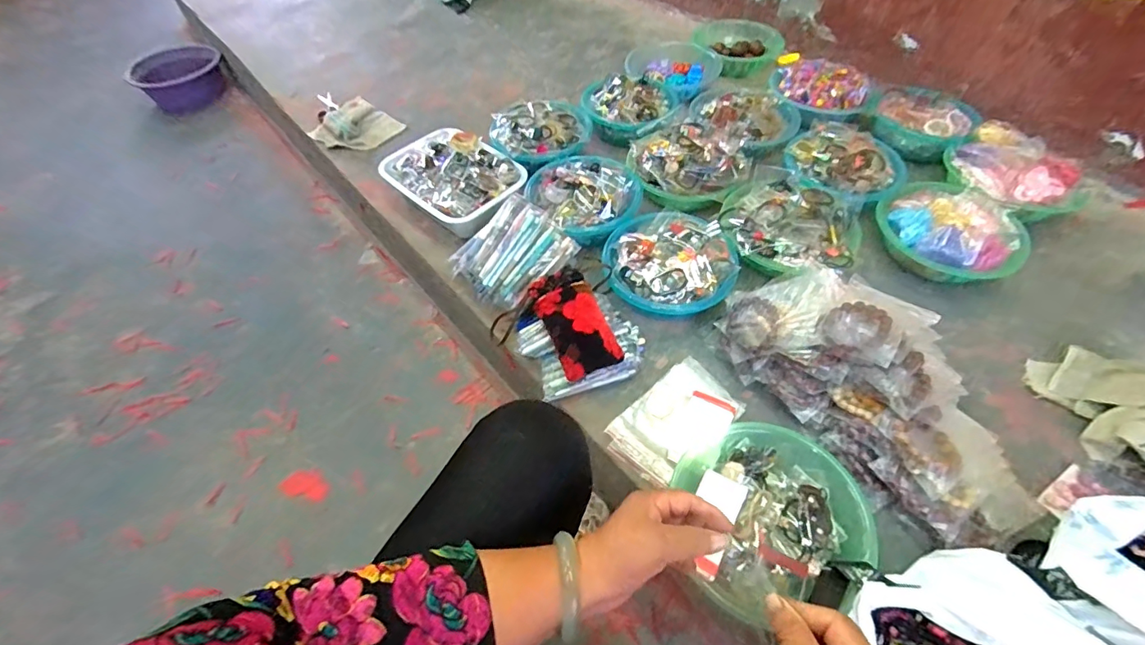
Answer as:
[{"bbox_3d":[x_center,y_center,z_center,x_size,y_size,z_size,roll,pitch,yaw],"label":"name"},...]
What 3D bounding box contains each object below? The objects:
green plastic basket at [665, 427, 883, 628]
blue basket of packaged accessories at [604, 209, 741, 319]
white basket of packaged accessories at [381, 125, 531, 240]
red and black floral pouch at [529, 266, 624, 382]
[{"bbox_3d":[0.238,0.248,0.615,0.228,0.071,0.233,-1,53,1],"label":"green plastic basket"},{"bbox_3d":[0.169,-0.105,0.858,0.220,0.075,0.196,13,54,10],"label":"blue basket of packaged accessories"},{"bbox_3d":[-0.247,-0.301,1.021,0.295,0.070,0.209,34,61,23],"label":"white basket of packaged accessories"},{"bbox_3d":[0.001,-0.003,0.771,0.092,0.042,0.177,-23,68,-6],"label":"red and black floral pouch"}]

